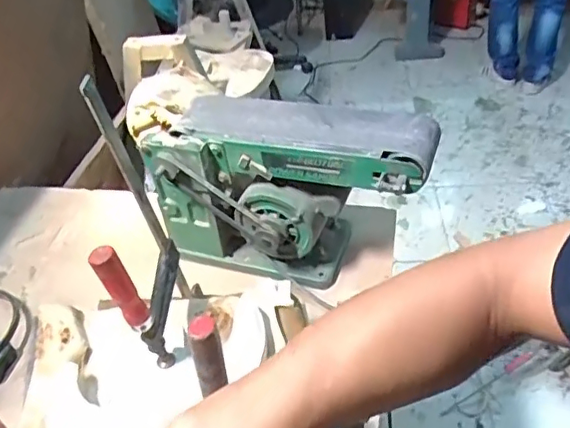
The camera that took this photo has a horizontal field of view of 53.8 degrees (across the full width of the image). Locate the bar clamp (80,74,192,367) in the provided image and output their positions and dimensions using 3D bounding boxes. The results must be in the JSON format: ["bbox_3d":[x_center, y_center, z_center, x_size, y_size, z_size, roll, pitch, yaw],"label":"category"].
[{"bbox_3d":[-0.173,0.029,0.647,0.042,0.324,0.168,-5,41,2],"label":"bar clamp"}]

